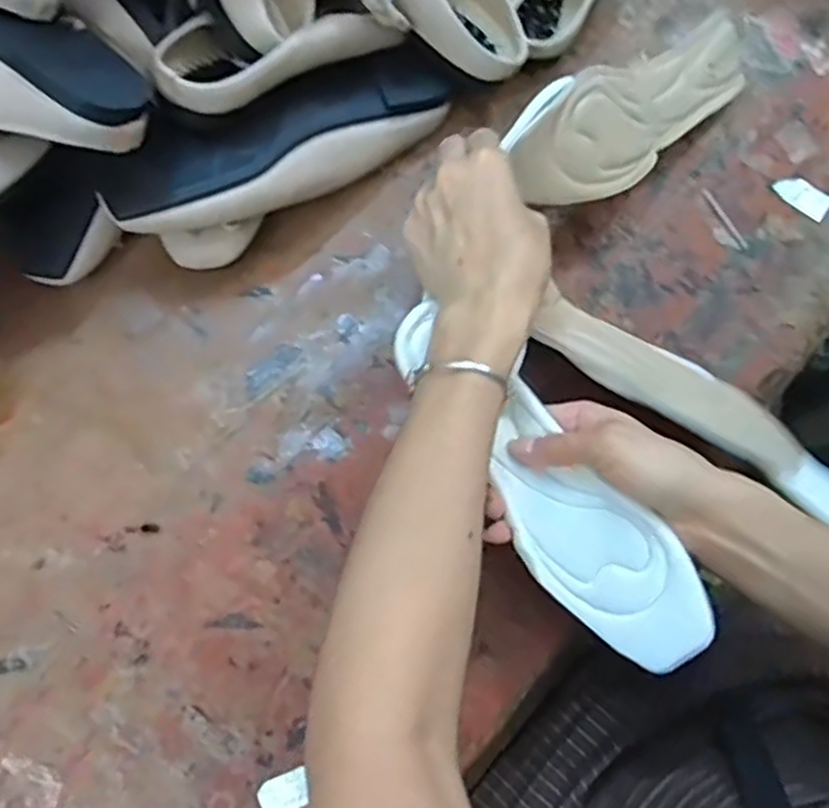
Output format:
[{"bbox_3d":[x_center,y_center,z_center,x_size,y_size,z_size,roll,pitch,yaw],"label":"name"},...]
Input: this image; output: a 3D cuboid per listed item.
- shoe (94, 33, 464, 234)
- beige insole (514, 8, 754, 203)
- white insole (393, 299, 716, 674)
[{"bbox_3d":[-0.080,-0.165,0.483,0.233,0.081,0.066,-28,80,-7],"label":"shoe"},{"bbox_3d":[0.149,-0.194,0.492,0.217,0.023,0.073,-36,118,-23],"label":"beige insole"},{"bbox_3d":[0.069,0.042,0.411,0.060,0.040,0.227,-39,83,-8],"label":"white insole"}]

